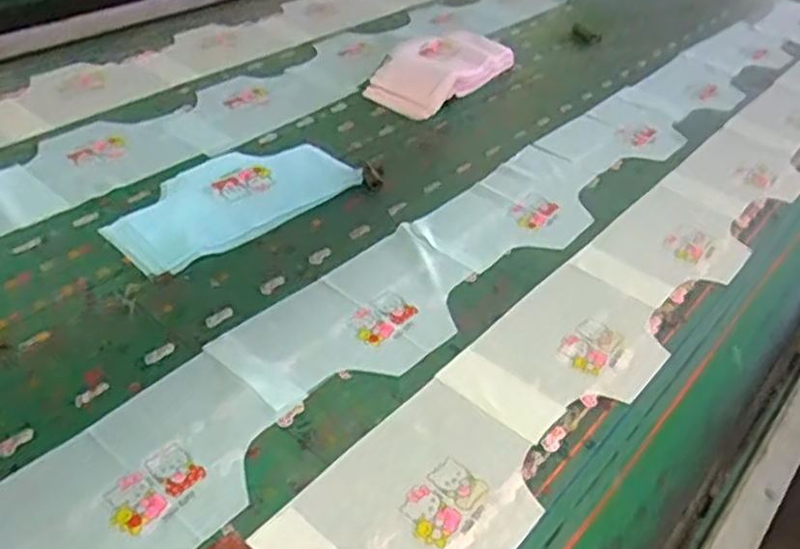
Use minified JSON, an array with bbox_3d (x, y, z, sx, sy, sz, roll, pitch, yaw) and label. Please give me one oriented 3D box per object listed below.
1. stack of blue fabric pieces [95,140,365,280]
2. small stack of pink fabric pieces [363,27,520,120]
[{"bbox_3d":[-0.223,-0.105,0.956,0.166,0.016,0.322,32,46,30],"label":"stack of blue fabric pieces"},{"bbox_3d":[0.072,-0.362,1.290,0.184,0.041,0.325,22,41,21],"label":"small stack of pink fabric pieces"}]

